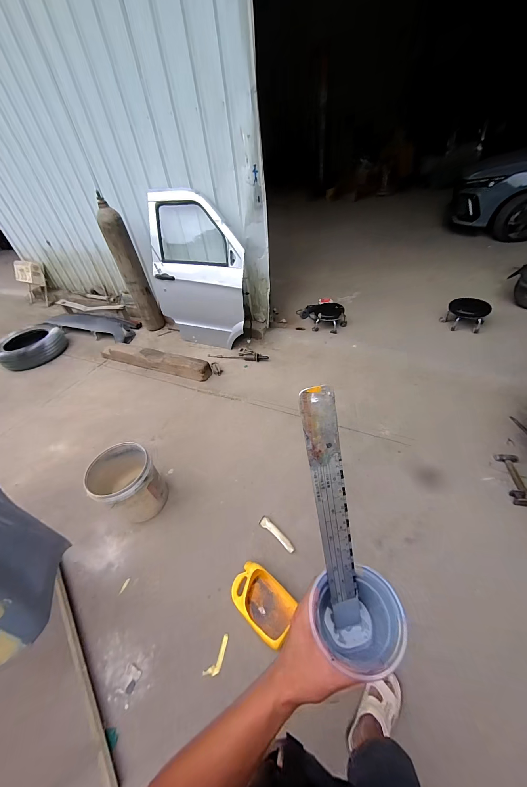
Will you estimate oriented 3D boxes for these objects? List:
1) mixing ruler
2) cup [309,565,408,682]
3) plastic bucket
[{"bbox_3d":[0.074,0.137,0.282,0.031,0.304,0.004,-13,18,-6],"label":"mixing ruler"},{"bbox_3d":[0.099,0.251,0.301,0.089,0.083,0.083,-3,49,3],"label":"cup"},{"bbox_3d":[-0.698,0.473,1.432,0.305,0.365,0.277,24,52,28],"label":"plastic bucket"}]

